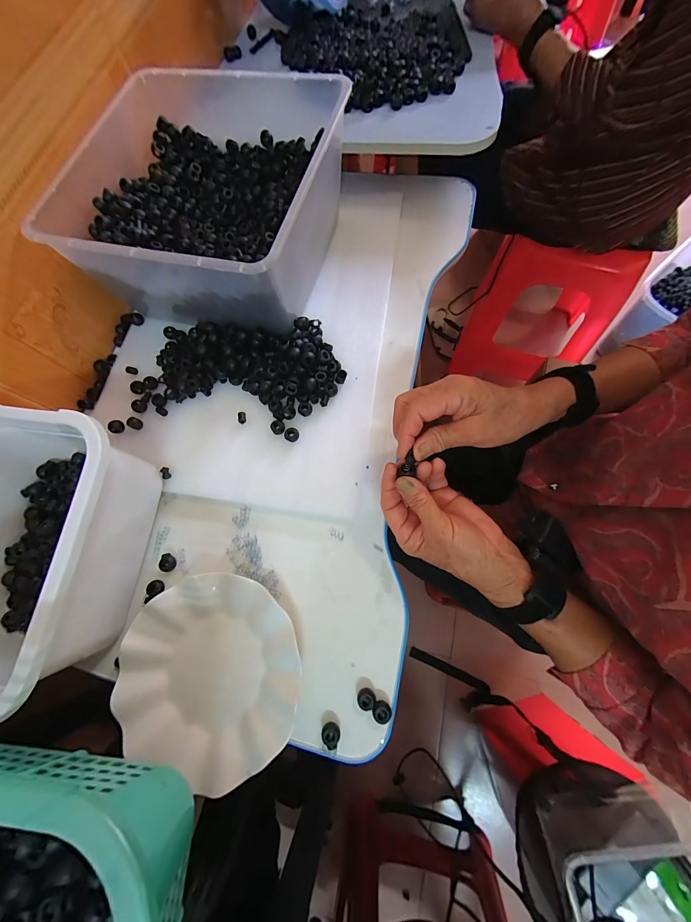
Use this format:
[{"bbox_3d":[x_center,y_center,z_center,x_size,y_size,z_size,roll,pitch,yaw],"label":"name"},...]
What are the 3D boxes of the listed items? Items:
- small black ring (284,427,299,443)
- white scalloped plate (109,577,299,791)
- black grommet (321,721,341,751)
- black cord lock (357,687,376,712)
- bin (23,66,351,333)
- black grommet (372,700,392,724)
[{"bbox_3d":[-0.066,-0.032,0.386,0.018,0.007,0.017,-2,72,5],"label":"small black ring"},{"bbox_3d":[-0.134,0.208,0.320,0.179,0.031,0.171,-2,72,5],"label":"white scalloped plate"},{"bbox_3d":[-0.014,0.260,0.303,0.017,0.012,0.016,-2,72,5],"label":"black grommet"},{"bbox_3d":[0.020,0.231,0.309,0.016,0.013,0.017,-2,72,5],"label":"black cord lock"},{"bbox_3d":[-0.170,-0.339,0.415,0.305,0.137,0.325,14,75,6],"label":"bin"},{"bbox_3d":[0.035,0.240,0.304,0.018,0.013,0.016,10,74,9],"label":"black grommet"}]

